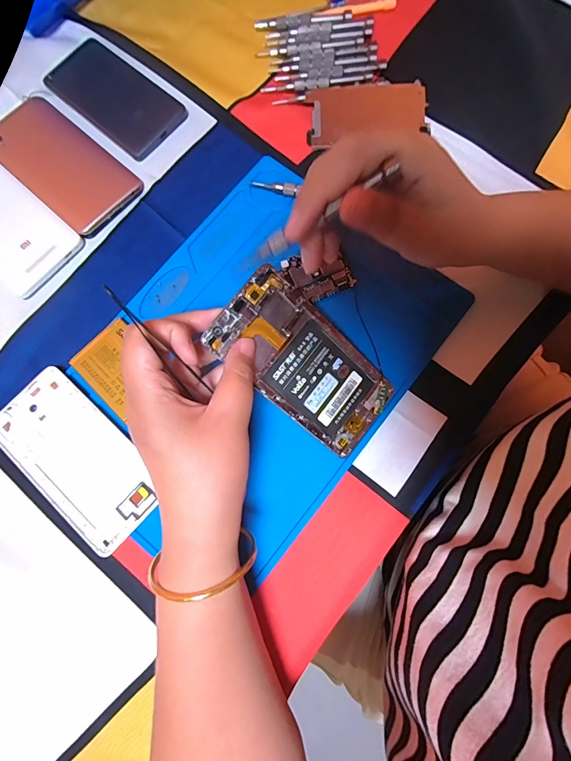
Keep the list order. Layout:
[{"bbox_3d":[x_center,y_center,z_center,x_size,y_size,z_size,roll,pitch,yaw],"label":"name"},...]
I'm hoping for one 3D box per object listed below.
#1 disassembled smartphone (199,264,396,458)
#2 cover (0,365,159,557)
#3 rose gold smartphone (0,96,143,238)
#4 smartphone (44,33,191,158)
[{"bbox_3d":[0.017,-0.010,0.258,0.140,0.006,0.070,43,82,-19],"label":"disassembled smartphone"},{"bbox_3d":[-0.162,0.060,0.284,0.141,0.007,0.073,42,83,8],"label":"cover"},{"bbox_3d":[-0.209,-0.203,0.336,0.155,0.006,0.075,42,83,8],"label":"rose gold smartphone"},{"bbox_3d":[-0.165,-0.274,0.349,0.142,0.006,0.069,40,83,8],"label":"smartphone"}]

